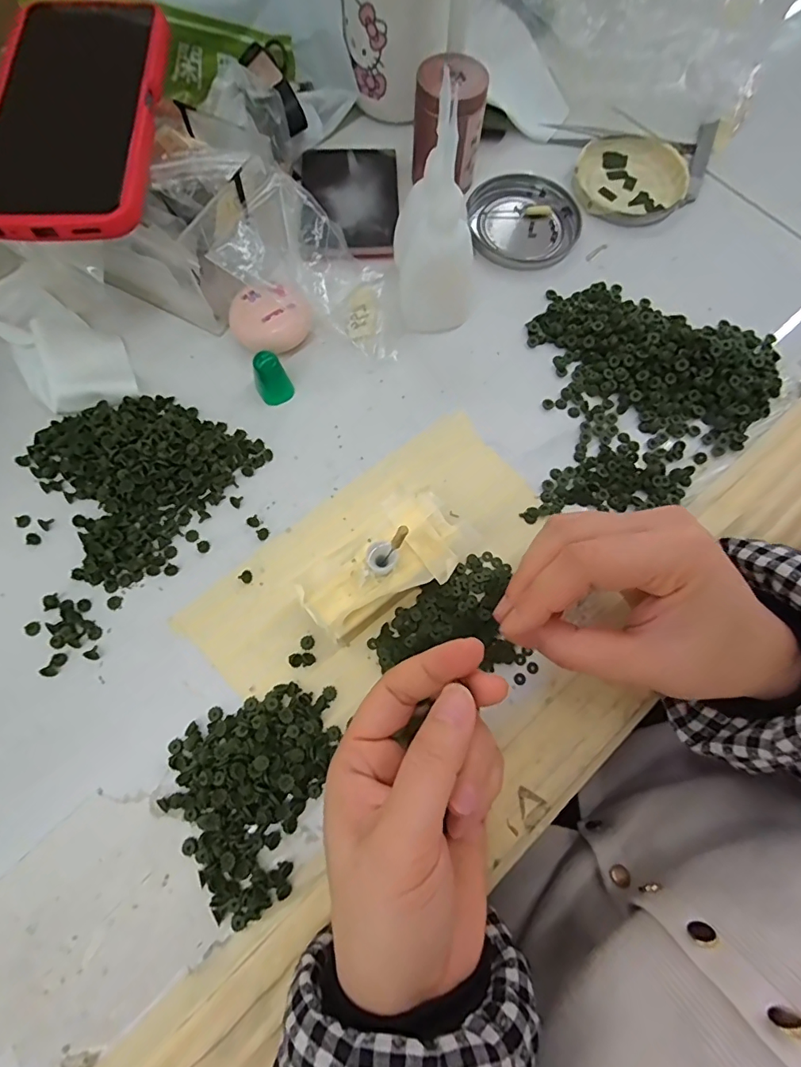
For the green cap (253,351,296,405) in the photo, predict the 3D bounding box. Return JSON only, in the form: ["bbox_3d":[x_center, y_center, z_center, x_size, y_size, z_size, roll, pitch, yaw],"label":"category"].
[{"bbox_3d":[-0.075,-0.091,0.291,0.019,0.029,0.015,-20,74,-8],"label":"green cap"}]

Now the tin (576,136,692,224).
[{"bbox_3d":[0.167,-0.262,0.363,0.082,0.011,0.076,1,72,-2],"label":"tin"}]

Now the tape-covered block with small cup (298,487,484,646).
[{"bbox_3d":[-0.007,0.018,0.251,0.084,0.039,0.046,-42,78,-13],"label":"tape-covered block with small cup"}]

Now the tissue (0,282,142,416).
[{"bbox_3d":[-0.212,-0.119,0.301,0.055,0.013,0.123,-42,78,-13],"label":"tissue"}]

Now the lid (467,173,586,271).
[{"bbox_3d":[0.088,-0.221,0.350,0.078,0.008,0.076,1,72,-2],"label":"lid"}]

